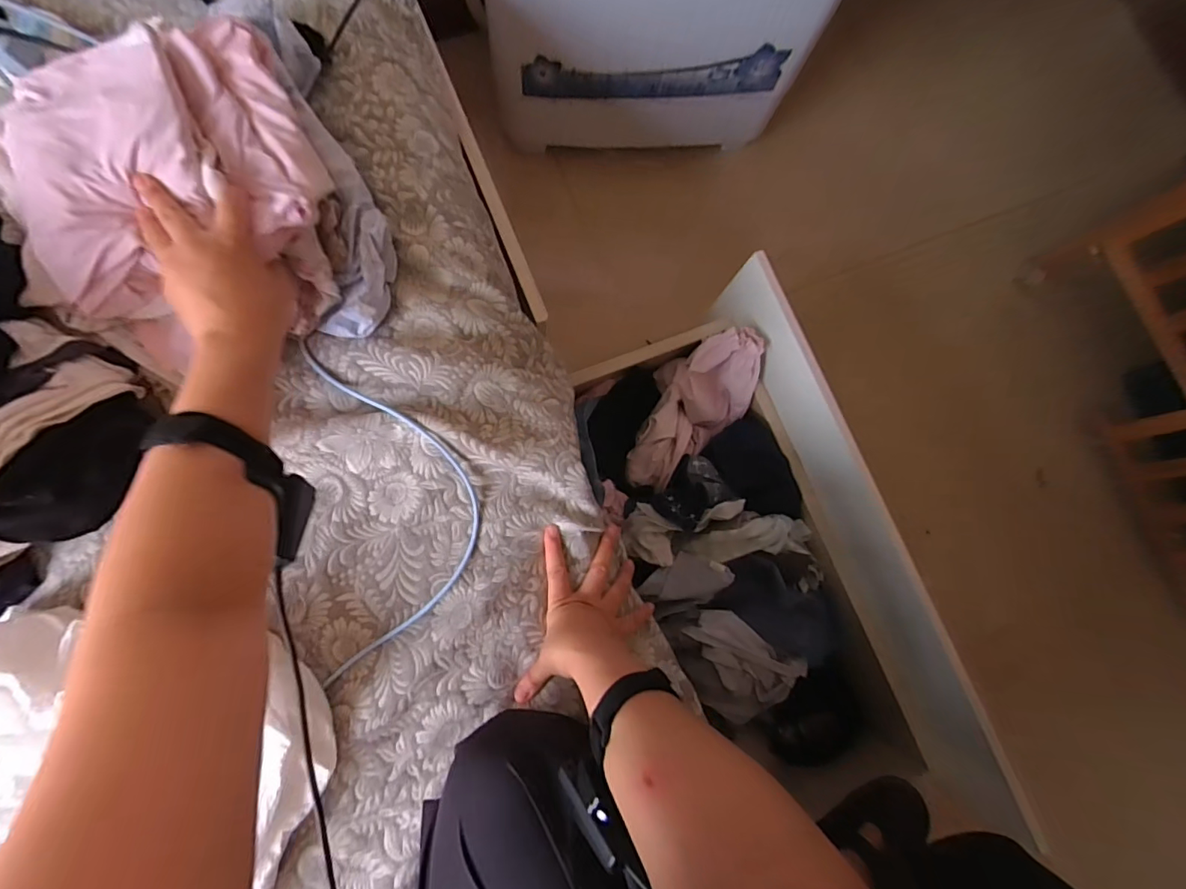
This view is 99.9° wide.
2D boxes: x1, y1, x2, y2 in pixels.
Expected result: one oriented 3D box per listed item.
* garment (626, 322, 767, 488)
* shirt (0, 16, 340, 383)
[{"bbox_3d":[0.151,-0.058,0.774,0.132,0.104,0.267,36,104,1],"label":"garment"},{"bbox_3d":[-0.370,-0.204,0.441,0.262,0.102,0.245,-25,85,-7],"label":"shirt"}]

